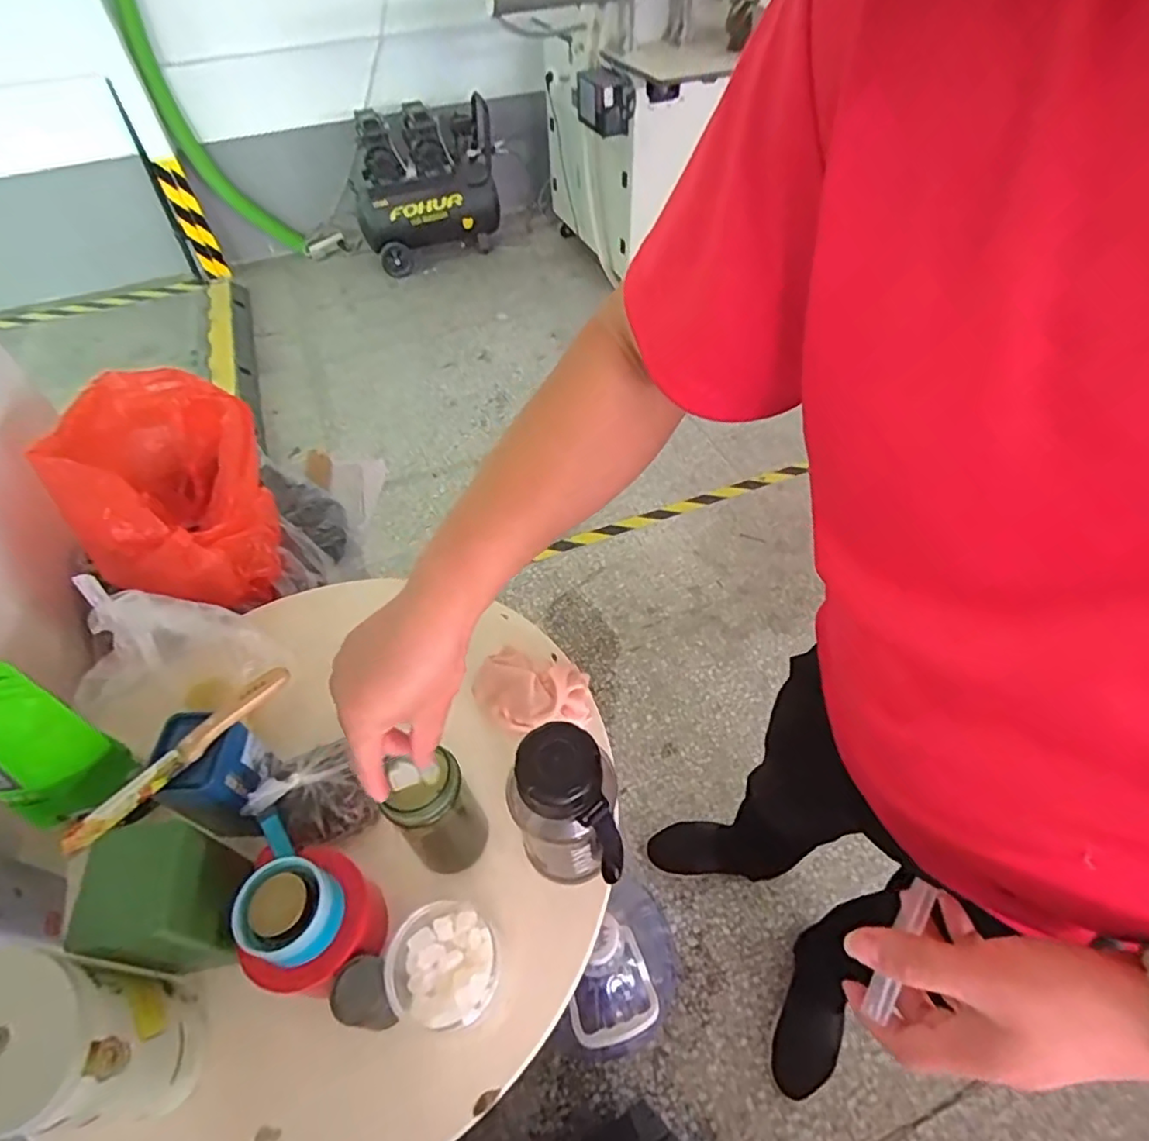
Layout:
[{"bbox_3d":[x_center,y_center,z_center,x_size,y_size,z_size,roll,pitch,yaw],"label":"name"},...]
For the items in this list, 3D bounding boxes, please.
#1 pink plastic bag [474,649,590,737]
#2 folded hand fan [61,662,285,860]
[{"bbox_3d":[-0.049,0.129,0.671,0.139,0.038,0.097,13,53,13],"label":"pink plastic bag"},{"bbox_3d":[-0.341,0.157,0.525,0.026,0.019,0.201,32,59,25],"label":"folded hand fan"}]

